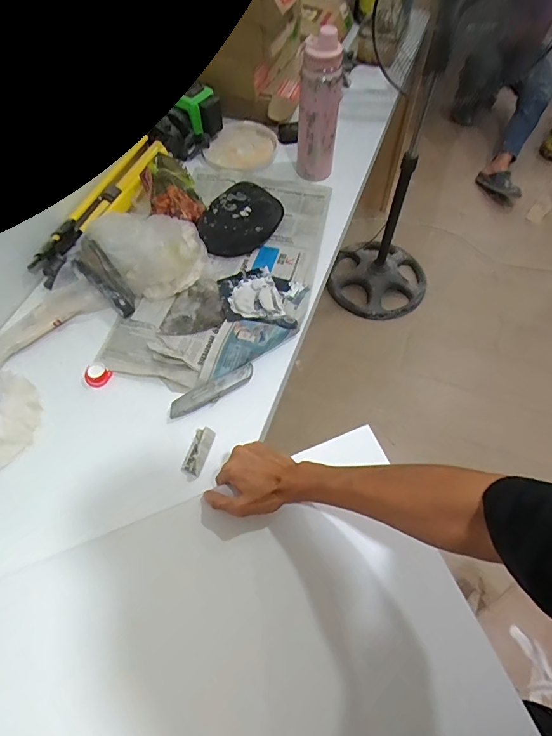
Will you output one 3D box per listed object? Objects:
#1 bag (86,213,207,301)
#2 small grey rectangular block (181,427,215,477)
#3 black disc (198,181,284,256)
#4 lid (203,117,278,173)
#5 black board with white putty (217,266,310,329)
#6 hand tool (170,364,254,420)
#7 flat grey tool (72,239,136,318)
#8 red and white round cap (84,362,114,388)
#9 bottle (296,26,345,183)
[{"bbox_3d":[-0.222,-0.225,0.795,0.178,0.088,0.165,-33,65,-18],"label":"bag"},{"bbox_3d":[-0.115,0.121,0.640,0.030,0.020,0.070,16,61,9],"label":"small grey rectangular block"},{"bbox_3d":[-0.075,-0.301,0.874,0.186,0.035,0.141,-40,67,-21],"label":"black disc"},{"bbox_3d":[-0.077,-0.531,1.028,0.152,0.018,0.179,21,62,12],"label":"lid"},{"bbox_3d":[-0.030,-0.134,0.786,0.157,0.031,0.142,10,60,6],"label":"black board with white putty"},{"bbox_3d":[-0.100,0.036,0.688,0.144,0.017,0.032,-24,62,-14],"label":"hand tool"},{"bbox_3d":[-0.300,-0.159,0.759,0.051,0.042,0.151,-39,86,-20],"label":"flat grey tool"},{"bbox_3d":[-0.293,0.011,0.708,0.044,0.014,0.038,33,65,18],"label":"red and white round cap"},{"bbox_3d":[0.085,-0.515,0.878,0.081,0.259,0.065,-6,60,-4],"label":"bottle"}]

